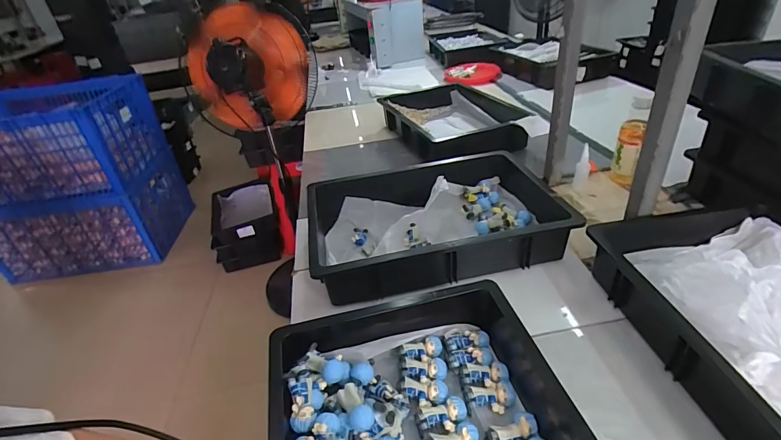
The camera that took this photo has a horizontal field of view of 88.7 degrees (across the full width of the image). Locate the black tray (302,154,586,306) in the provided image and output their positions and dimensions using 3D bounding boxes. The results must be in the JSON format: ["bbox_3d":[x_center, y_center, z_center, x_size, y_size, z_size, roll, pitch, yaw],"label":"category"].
[{"bbox_3d":[0.088,-0.004,0.776,0.472,0.102,0.321,-10,35,-4],"label":"black tray"}]

